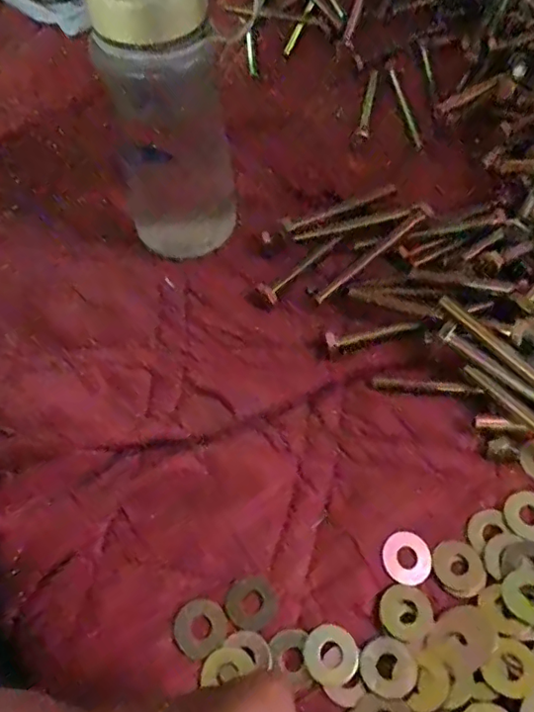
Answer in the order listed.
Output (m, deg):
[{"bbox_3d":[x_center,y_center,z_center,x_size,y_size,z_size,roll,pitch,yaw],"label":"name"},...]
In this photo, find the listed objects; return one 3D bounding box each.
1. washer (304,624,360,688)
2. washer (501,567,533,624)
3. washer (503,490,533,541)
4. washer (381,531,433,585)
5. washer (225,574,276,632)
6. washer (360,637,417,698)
[{"bbox_3d":[0.029,0.135,0.250,0.024,0.004,0.024,-1,58,2],"label":"washer"},{"bbox_3d":[0.124,0.113,0.261,0.024,0.005,0.024,-33,62,-17],"label":"washer"},{"bbox_3d":[0.134,0.081,0.282,0.024,0.004,0.024,-34,63,-18],"label":"washer"},{"bbox_3d":[0.070,0.100,0.275,0.025,0.004,0.024,-1,58,2],"label":"washer"},{"bbox_3d":[-0.007,0.118,0.265,0.024,0.004,0.023,-1,58,2],"label":"washer"},{"bbox_3d":[0.054,0.138,0.246,0.023,0.004,0.024,-1,58,2],"label":"washer"}]

